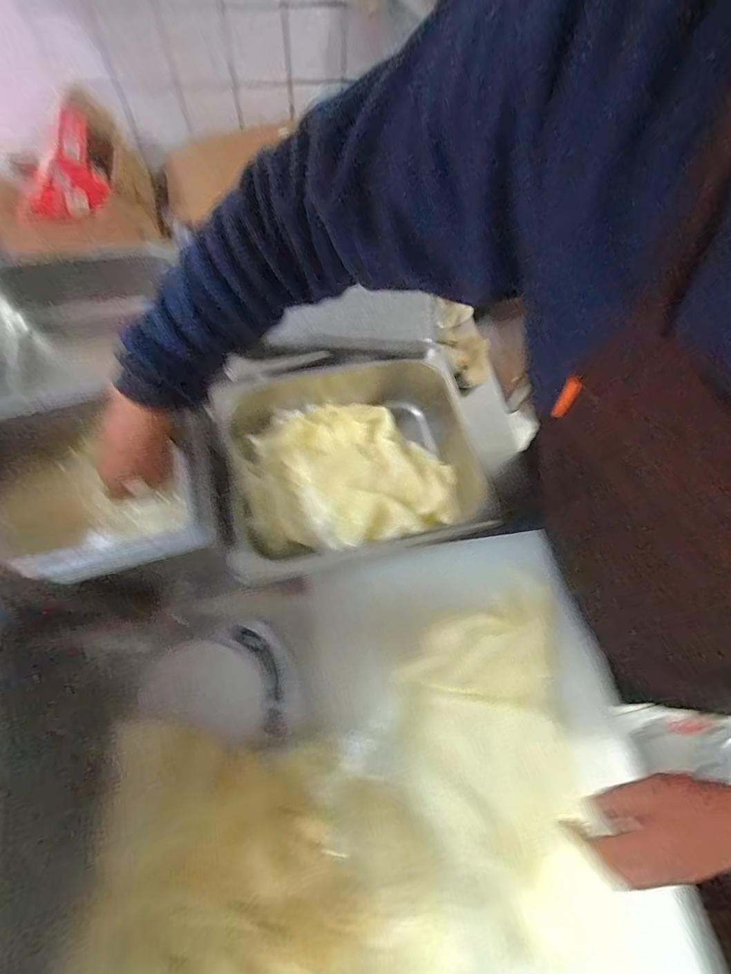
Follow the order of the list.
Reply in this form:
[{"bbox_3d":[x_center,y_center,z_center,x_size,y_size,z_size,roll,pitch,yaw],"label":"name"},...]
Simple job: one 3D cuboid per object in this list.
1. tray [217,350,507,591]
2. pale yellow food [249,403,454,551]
[{"bbox_3d":[-0.020,-0.029,0.583,0.331,0.104,0.271,-13,70,-7],"label":"tray"},{"bbox_3d":[-0.020,-0.026,0.584,0.278,0.053,0.218,-13,70,-7],"label":"pale yellow food"}]

